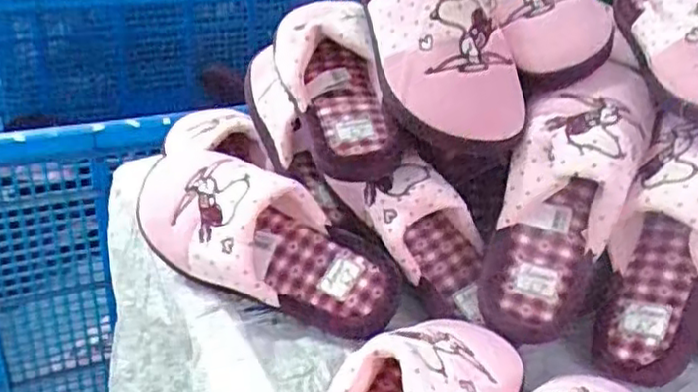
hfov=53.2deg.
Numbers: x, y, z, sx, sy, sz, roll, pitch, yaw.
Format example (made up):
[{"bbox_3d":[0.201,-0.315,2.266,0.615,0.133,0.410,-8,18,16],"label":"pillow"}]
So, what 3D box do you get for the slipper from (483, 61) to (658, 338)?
[{"bbox_3d":[0.170,-0.001,0.554,0.088,0.237,0.081,20,-2,26],"label":"slipper"}]

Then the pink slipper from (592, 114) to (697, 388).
[{"bbox_3d":[0.247,0.042,0.534,0.082,0.207,0.064,18,1,23],"label":"pink slipper"}]

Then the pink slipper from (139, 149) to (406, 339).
[{"bbox_3d":[-0.073,0.031,0.565,0.244,0.068,0.102,25,67,13],"label":"pink slipper"}]

